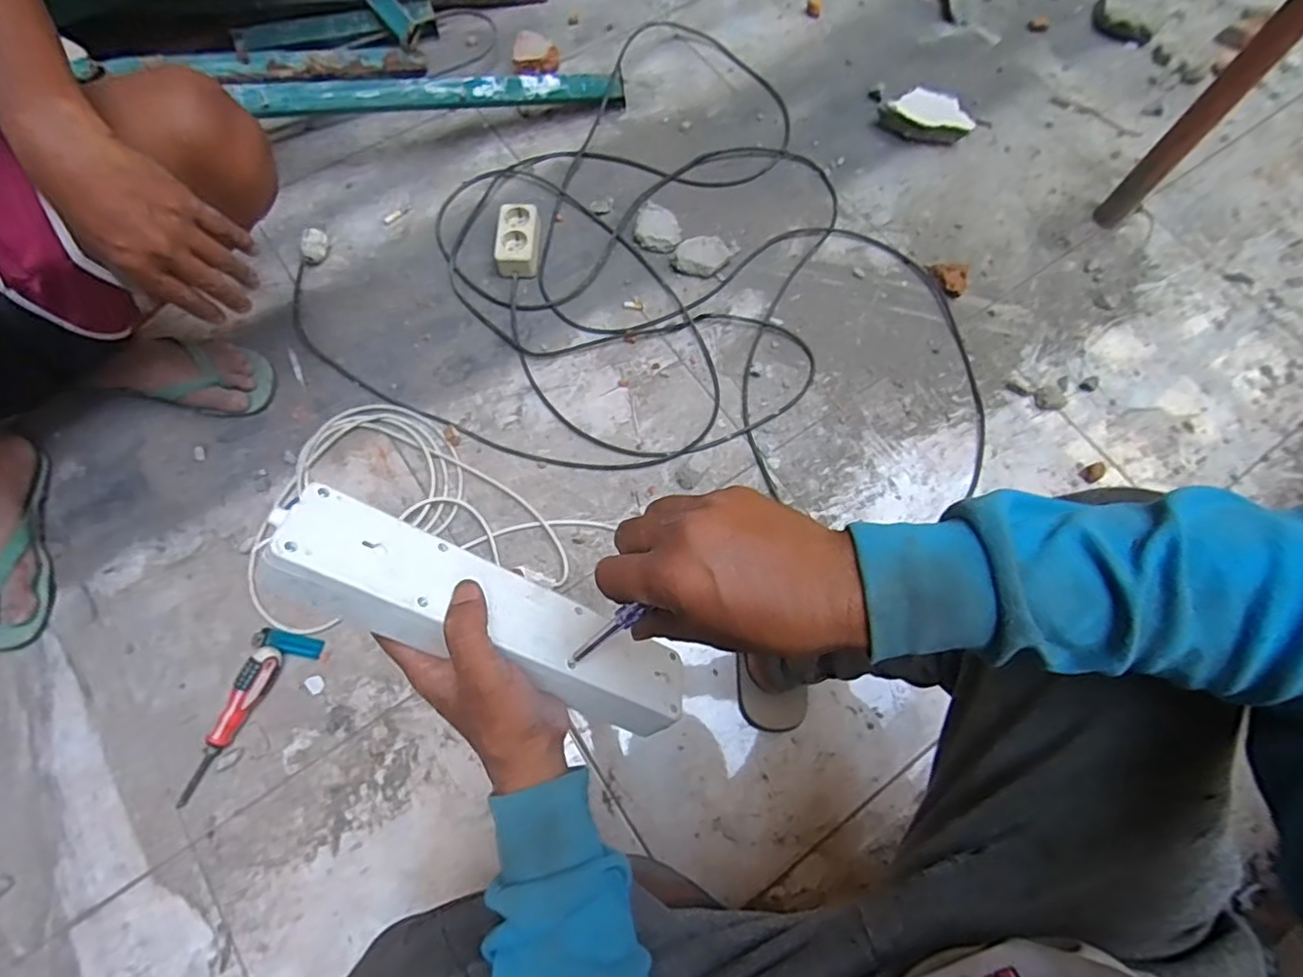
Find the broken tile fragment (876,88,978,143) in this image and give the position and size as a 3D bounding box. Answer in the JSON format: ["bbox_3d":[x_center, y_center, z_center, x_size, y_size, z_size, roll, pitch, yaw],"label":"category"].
[{"bbox_3d":[0.463,-0.624,1.035,0.154,0.044,0.072,20,71,5],"label":"broken tile fragment"}]

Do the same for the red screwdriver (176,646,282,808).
[{"bbox_3d":[-0.475,0.262,0.685,0.033,0.035,0.175,25,71,7],"label":"red screwdriver"}]

